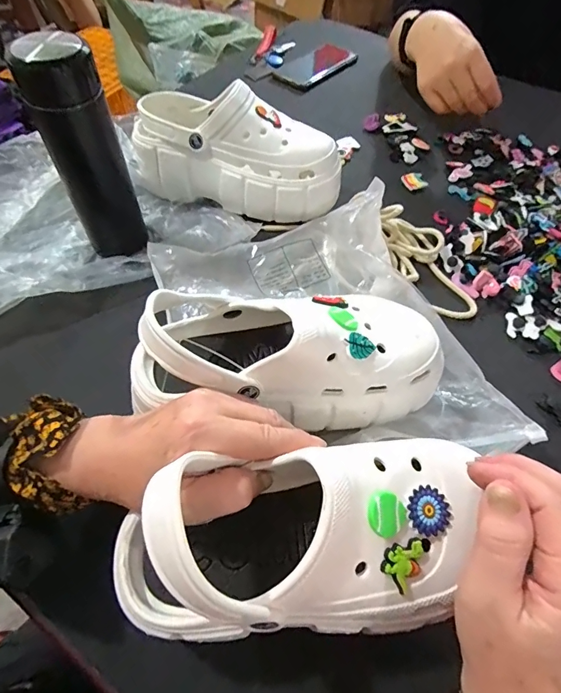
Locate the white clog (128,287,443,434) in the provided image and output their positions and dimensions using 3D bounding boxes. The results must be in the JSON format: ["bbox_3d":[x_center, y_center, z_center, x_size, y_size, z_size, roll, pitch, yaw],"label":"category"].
[{"bbox_3d":[0.013,-0.002,0.311,0.225,0.082,0.094,10,58,-7],"label":"white clog"}]

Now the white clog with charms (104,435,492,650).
[{"bbox_3d":[0.015,0.099,0.219,0.215,0.084,0.095,-4,59,-1],"label":"white clog with charms"}]

